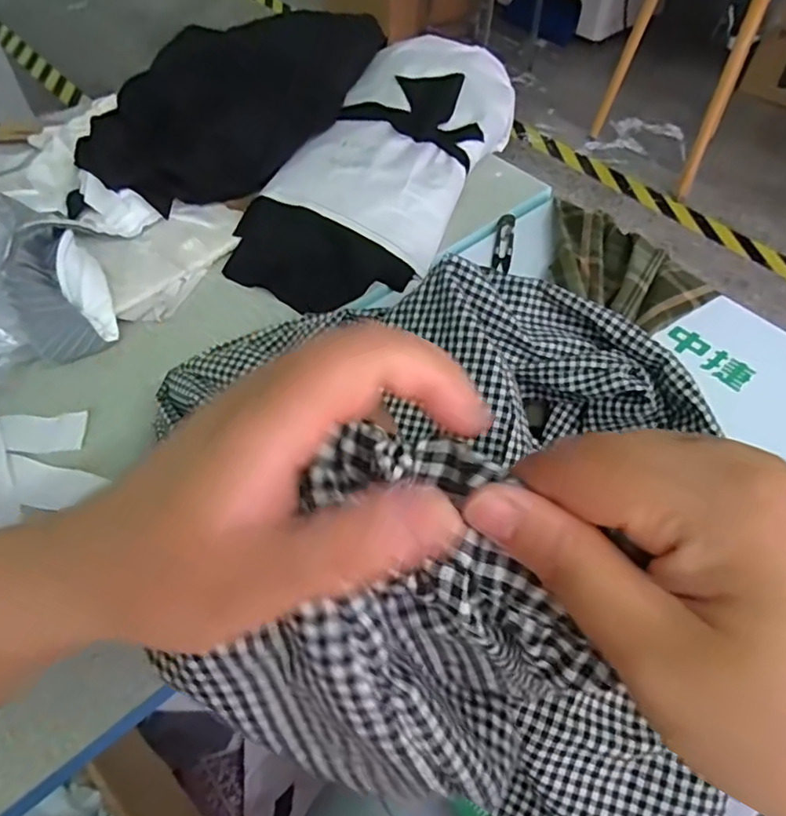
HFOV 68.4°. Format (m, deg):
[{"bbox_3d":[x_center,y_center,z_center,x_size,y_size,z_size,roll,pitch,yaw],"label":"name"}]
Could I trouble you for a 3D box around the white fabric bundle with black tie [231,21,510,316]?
[{"bbox_3d":[-0.006,-0.295,0.689,0.203,0.089,0.442,19,56,14],"label":"white fabric bundle with black tie"}]

